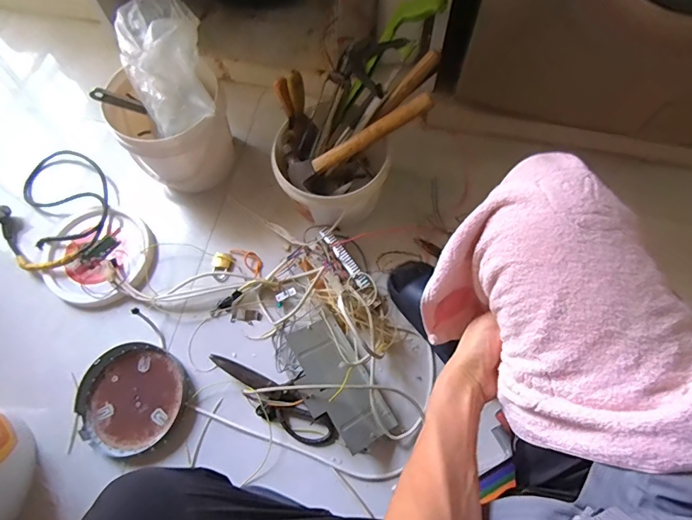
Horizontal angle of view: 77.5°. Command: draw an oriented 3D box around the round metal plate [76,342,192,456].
[{"bbox_3d":[-0.410,0.258,0.822,0.198,0.022,0.196,0,69,1],"label":"round metal plate"}]

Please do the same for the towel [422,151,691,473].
[{"bbox_3d":[0.200,0.062,0.418,0.152,0.174,0.280,-26,71,-9],"label":"towel"}]

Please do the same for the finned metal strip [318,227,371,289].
[{"bbox_3d":[-0.005,-0.005,0.878,0.026,0.033,0.156,-31,72,-11],"label":"finned metal strip"}]

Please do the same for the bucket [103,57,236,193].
[{"bbox_3d":[-0.370,-0.266,0.919,0.234,0.180,0.200,3,69,2],"label":"bucket"}]

